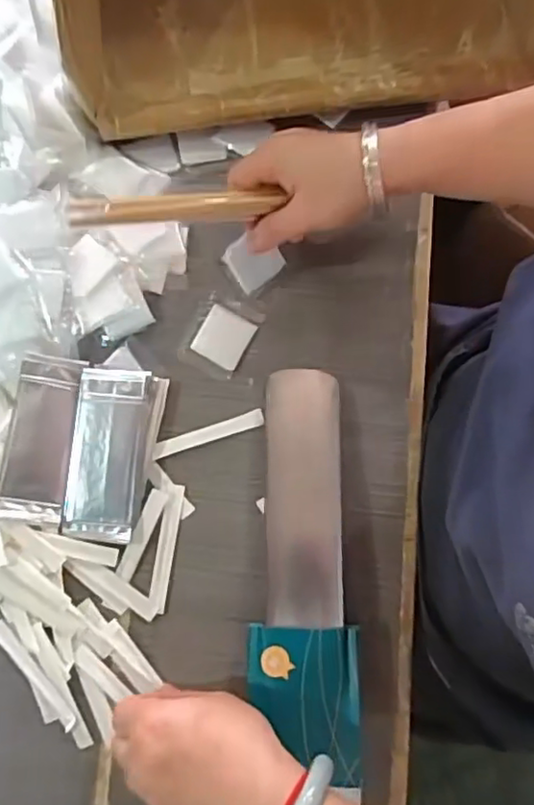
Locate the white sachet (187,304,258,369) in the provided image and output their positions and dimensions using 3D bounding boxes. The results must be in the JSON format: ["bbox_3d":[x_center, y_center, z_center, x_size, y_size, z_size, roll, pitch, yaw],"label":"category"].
[{"bbox_3d":[-0.035,-0.052,0.484,0.040,0.004,0.041,29,80,5],"label":"white sachet"}]

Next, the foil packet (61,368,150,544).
[{"bbox_3d":[-0.120,0.037,0.455,0.051,0.015,0.125,4,79,1],"label":"foil packet"}]

